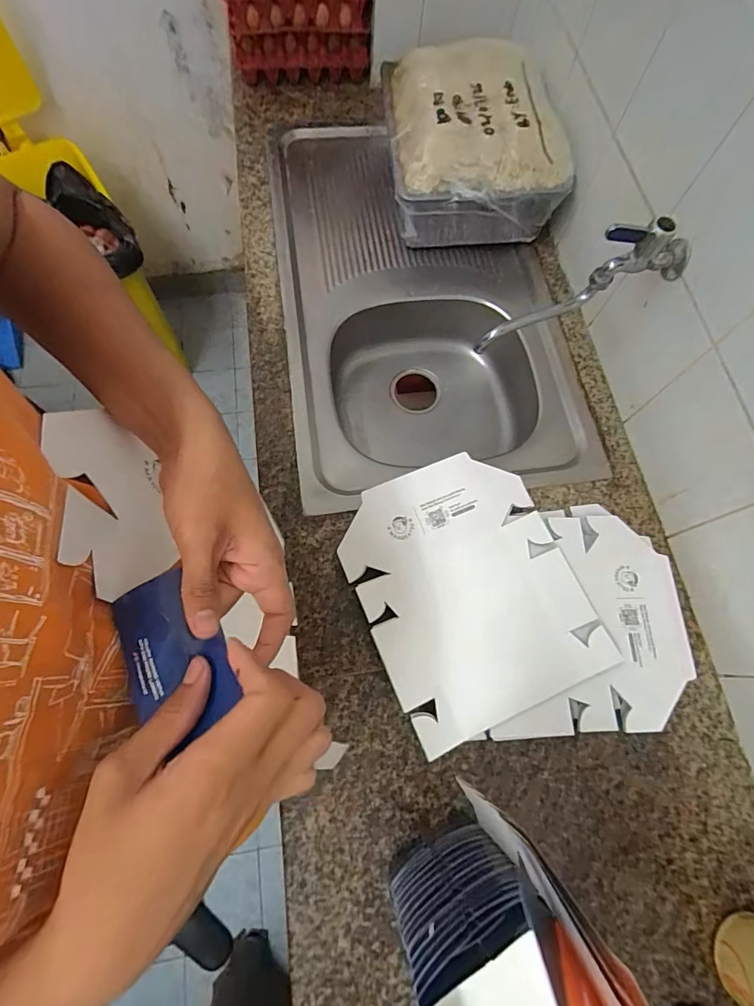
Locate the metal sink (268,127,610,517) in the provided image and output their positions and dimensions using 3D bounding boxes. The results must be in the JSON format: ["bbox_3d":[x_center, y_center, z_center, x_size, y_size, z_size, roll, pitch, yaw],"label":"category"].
[{"bbox_3d":[0.067,-0.379,0.880,0.490,0.167,0.828,-7,72,-5],"label":"metal sink"}]

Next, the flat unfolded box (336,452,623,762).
[{"bbox_3d":[0.122,0.112,0.599,0.280,0.024,0.336,-22,76,-9],"label":"flat unfolded box"}]

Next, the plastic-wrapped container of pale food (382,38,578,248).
[{"bbox_3d":[0.160,-0.651,0.798,0.273,0.189,0.339,-4,71,-4],"label":"plastic-wrapped container of pale food"}]

